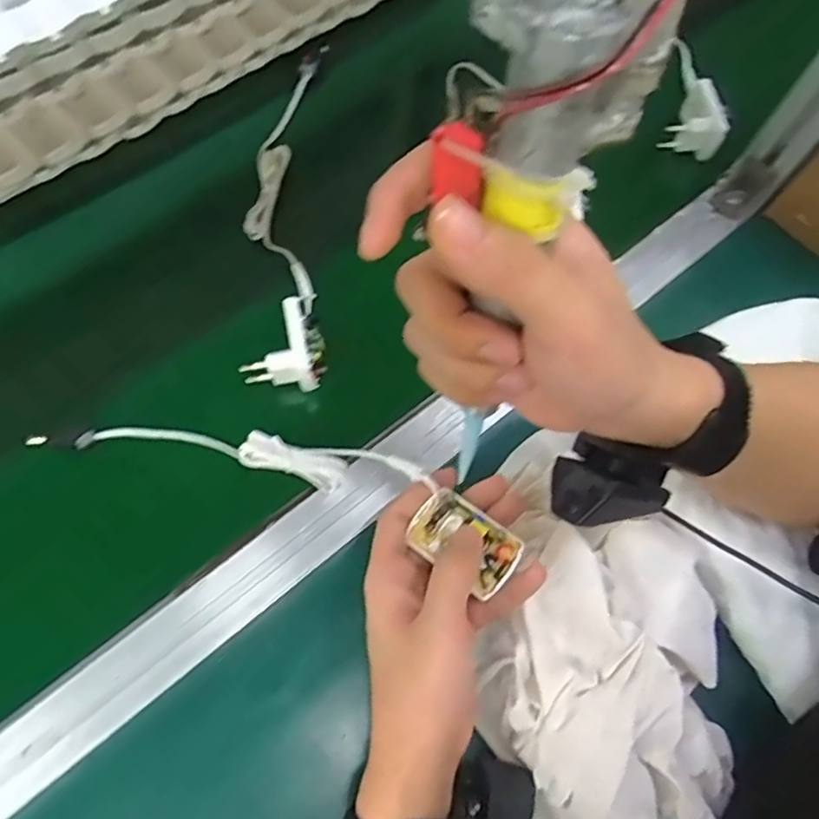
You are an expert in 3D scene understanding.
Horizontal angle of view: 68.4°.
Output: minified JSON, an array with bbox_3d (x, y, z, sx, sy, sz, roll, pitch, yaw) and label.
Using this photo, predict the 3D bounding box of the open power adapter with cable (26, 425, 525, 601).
[{"bbox_3d":[-0.085,0.039,0.380,0.314,0.032,0.060,12,68,17],"label":"open power adapter with cable"}]

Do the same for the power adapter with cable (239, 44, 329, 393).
[{"bbox_3d":[-0.097,-0.169,0.476,0.059,0.046,0.330,-2,62,-2],"label":"power adapter with cable"}]

